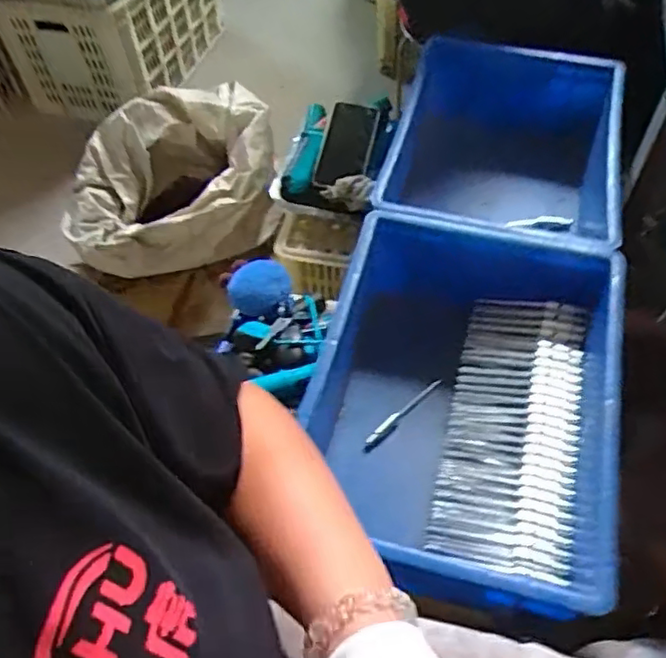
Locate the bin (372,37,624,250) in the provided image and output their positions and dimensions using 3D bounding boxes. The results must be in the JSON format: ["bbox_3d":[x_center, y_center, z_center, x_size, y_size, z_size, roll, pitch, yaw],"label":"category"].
[{"bbox_3d":[0.239,-0.223,0.893,0.287,0.184,0.376,11,55,12],"label":"bin"}]

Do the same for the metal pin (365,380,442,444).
[{"bbox_3d":[0.084,0.096,0.750,0.115,0.010,0.010,-33,58,-19],"label":"metal pin"}]

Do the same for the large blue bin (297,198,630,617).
[{"bbox_3d":[0.138,0.071,0.686,0.294,0.138,0.390,13,55,13],"label":"large blue bin"}]

